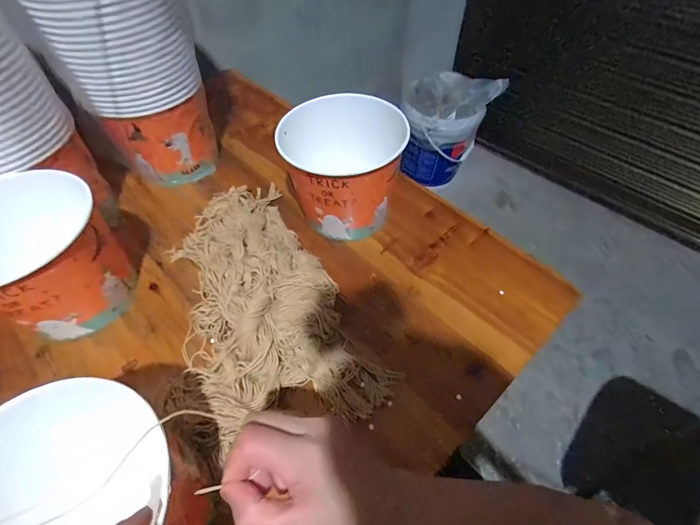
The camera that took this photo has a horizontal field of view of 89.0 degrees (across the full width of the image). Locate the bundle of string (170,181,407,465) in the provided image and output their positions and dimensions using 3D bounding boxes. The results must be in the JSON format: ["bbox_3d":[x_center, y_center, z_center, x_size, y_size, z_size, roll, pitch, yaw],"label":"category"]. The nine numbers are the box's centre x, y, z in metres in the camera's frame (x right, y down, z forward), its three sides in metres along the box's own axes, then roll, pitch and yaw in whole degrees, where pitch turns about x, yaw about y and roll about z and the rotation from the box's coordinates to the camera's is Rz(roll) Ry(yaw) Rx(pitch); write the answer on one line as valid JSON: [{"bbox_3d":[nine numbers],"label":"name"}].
[{"bbox_3d":[-0.118,0.032,0.425,0.183,0.069,0.358,-27,57,-17],"label":"bundle of string"}]

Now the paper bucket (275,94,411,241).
[{"bbox_3d":[-0.001,-0.120,0.486,0.145,0.142,0.135,-1,53,1],"label":"paper bucket"}]

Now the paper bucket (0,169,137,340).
[{"bbox_3d":[-0.343,-0.002,0.411,0.140,0.147,0.140,-1,53,1],"label":"paper bucket"}]

